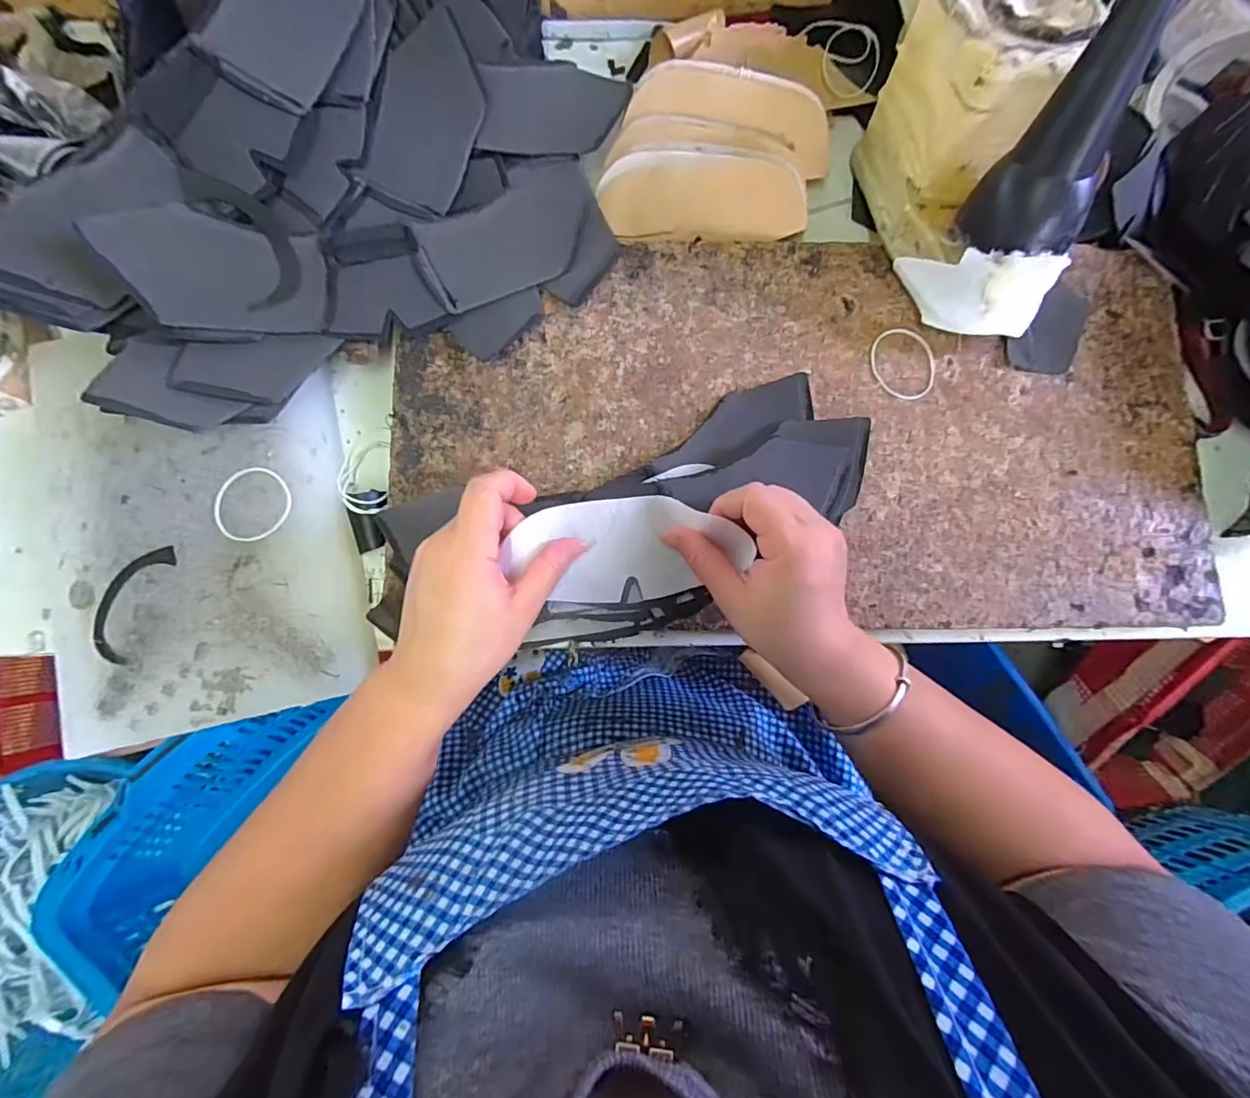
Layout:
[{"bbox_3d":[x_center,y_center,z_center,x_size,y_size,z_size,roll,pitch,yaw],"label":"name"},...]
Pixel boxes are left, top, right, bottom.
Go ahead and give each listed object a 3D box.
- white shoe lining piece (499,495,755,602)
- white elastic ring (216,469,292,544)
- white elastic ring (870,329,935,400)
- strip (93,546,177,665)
[{"bbox_3d":[0.000,0.000,0.322,0.135,0.039,0.060,-4,82,-3],"label":"white shoe lining piece"},{"bbox_3d":[-0.258,-0.032,0.370,0.051,0.004,0.052,0,82,-2],"label":"white elastic ring"},{"bbox_3d":[0.210,-0.140,0.403,0.048,0.004,0.057,-17,83,-4],"label":"white elastic ring"},{"bbox_3d":[-0.333,0.034,0.358,0.033,0.004,0.081,21,82,1],"label":"strip"}]

